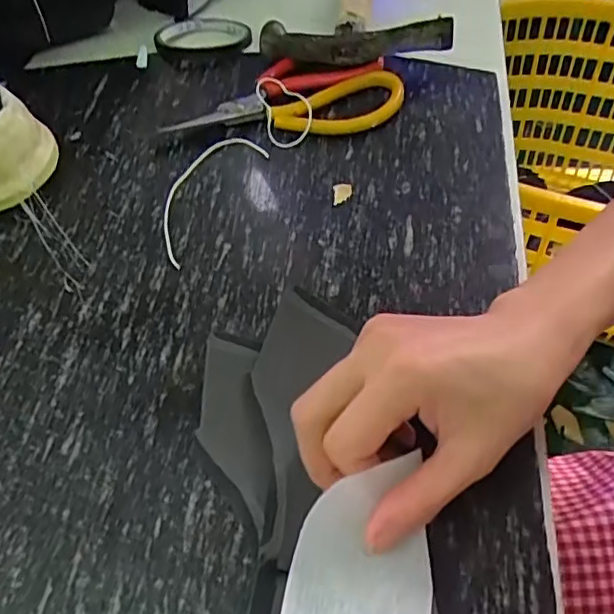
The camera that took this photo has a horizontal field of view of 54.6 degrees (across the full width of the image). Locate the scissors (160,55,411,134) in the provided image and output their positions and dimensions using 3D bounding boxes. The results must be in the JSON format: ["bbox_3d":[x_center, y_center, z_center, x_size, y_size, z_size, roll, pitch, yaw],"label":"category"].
[{"bbox_3d":[-0.013,-0.156,0.444,0.164,0.019,0.067,1,56,5],"label":"scissors"}]

